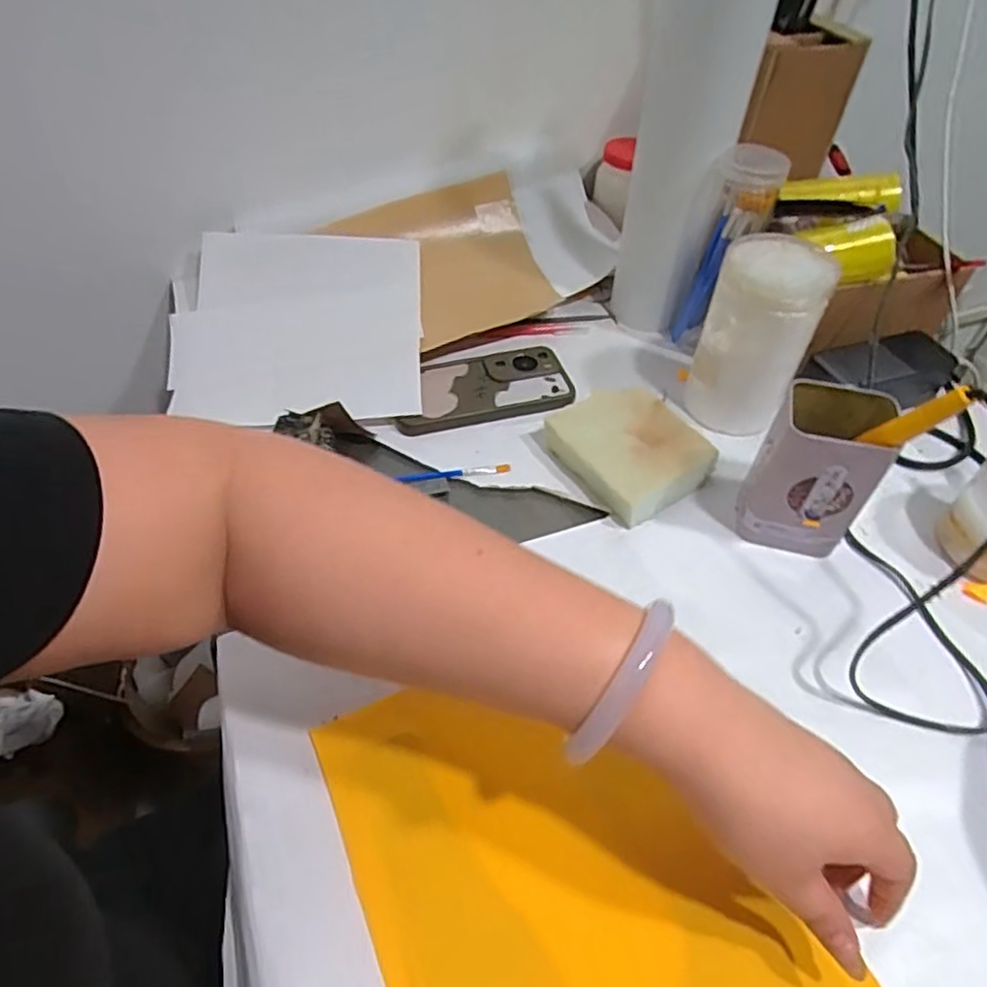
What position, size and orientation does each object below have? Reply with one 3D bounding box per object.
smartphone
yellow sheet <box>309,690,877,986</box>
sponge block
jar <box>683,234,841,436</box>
[{"bbox_3d":[-0.009,-0.095,0.613,0.156,0.015,0.079,-9,49,-10],"label":"smartphone"},{"bbox_3d":[0.036,0.202,0.357,0.197,0.009,0.245,-19,52,-18],"label":"yellow sheet"},{"bbox_3d":[0.110,-0.038,0.554,0.103,0.031,0.122,-28,55,-24],"label":"sponge block"},{"bbox_3d":[0.219,-0.130,0.563,0.085,0.143,0.074,22,51,16],"label":"jar"}]

